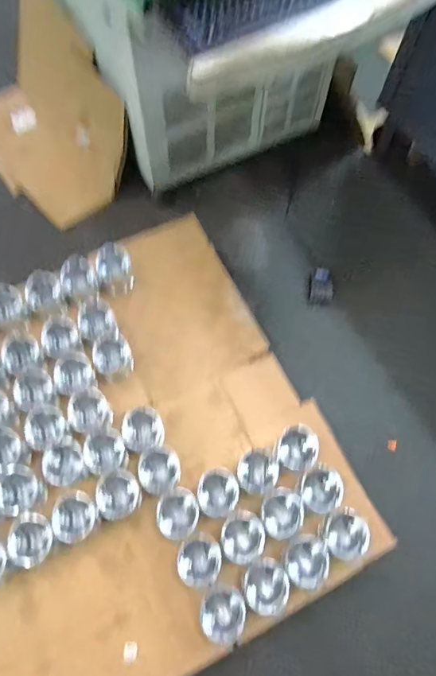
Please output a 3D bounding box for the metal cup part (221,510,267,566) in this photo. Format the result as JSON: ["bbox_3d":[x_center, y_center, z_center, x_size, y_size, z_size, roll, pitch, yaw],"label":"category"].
[{"bbox_3d":[0.053,0.437,1.011,0.090,0.056,0.105,14,65,4],"label":"metal cup part"}]

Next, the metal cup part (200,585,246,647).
[{"bbox_3d":[0.008,0.567,0.942,0.086,0.062,0.104,15,65,5],"label":"metal cup part"}]

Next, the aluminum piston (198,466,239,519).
[{"bbox_3d":[0.001,0.350,1.051,0.089,0.064,0.106,13,65,3],"label":"aluminum piston"}]

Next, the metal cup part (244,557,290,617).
[{"bbox_3d":[0.099,0.520,0.964,0.087,0.066,0.107,2,65,-2],"label":"metal cup part"}]

